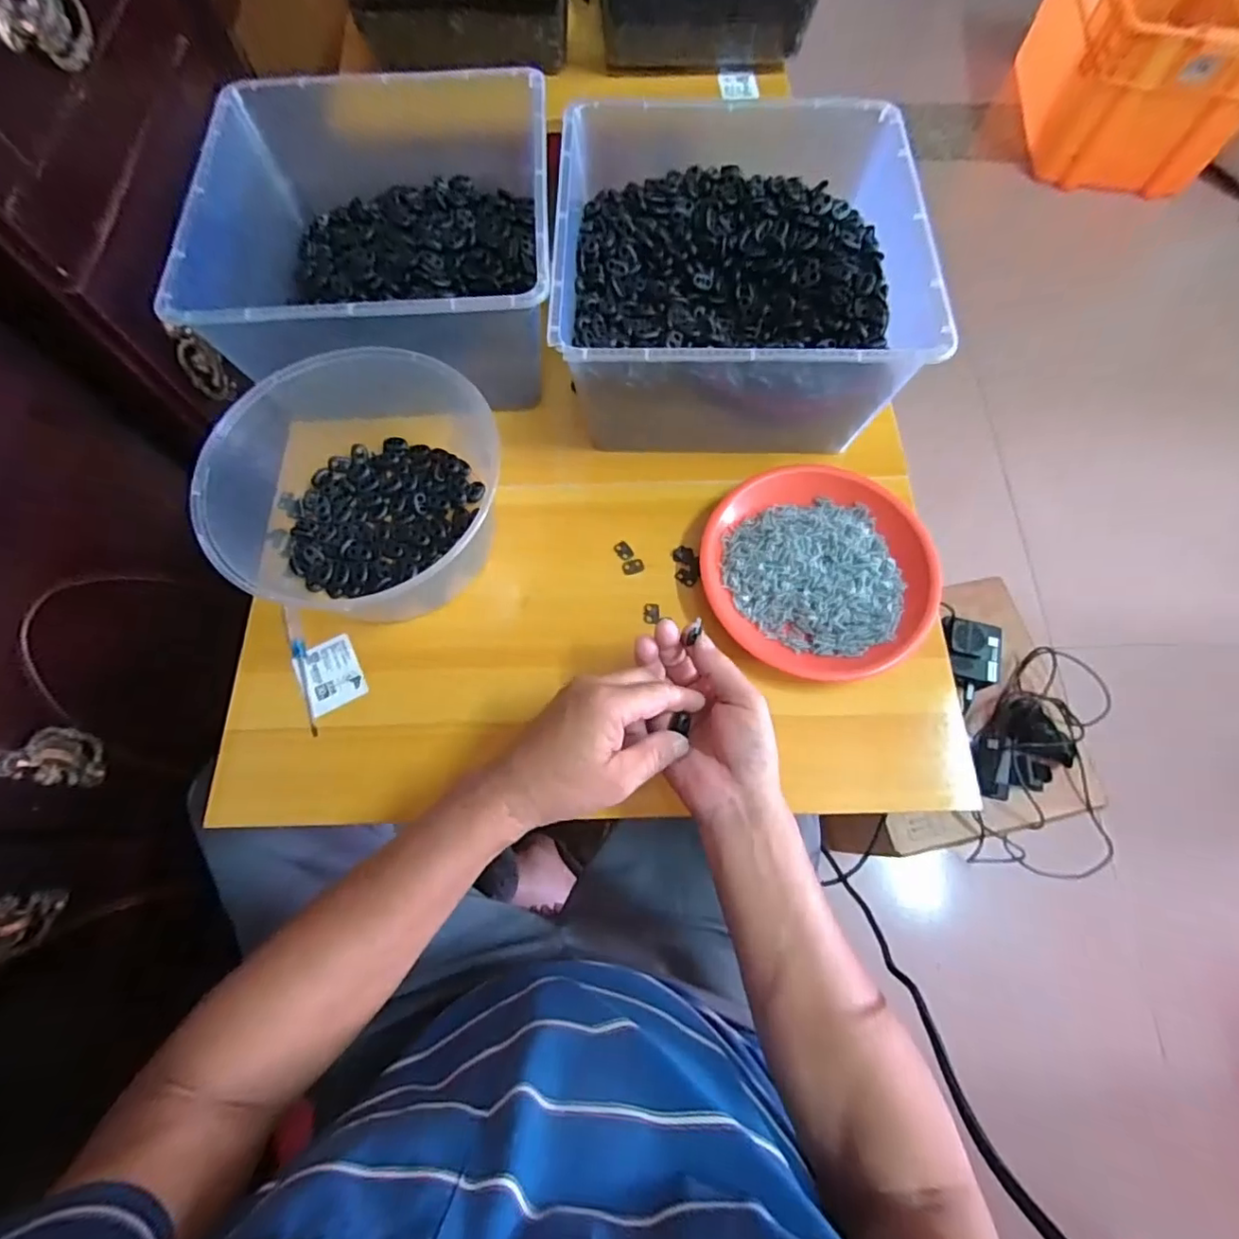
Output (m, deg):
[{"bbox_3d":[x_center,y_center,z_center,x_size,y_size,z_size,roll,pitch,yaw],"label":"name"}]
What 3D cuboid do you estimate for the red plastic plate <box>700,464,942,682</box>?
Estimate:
[{"bbox_3d":[0.167,-0.041,0.485,0.179,0.024,0.191,0,70,0],"label":"red plastic plate"}]

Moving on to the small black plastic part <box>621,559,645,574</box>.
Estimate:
[{"bbox_3d":[0.012,-0.047,0.509,0.020,0.004,0.013,-15,70,-6],"label":"small black plastic part"}]

